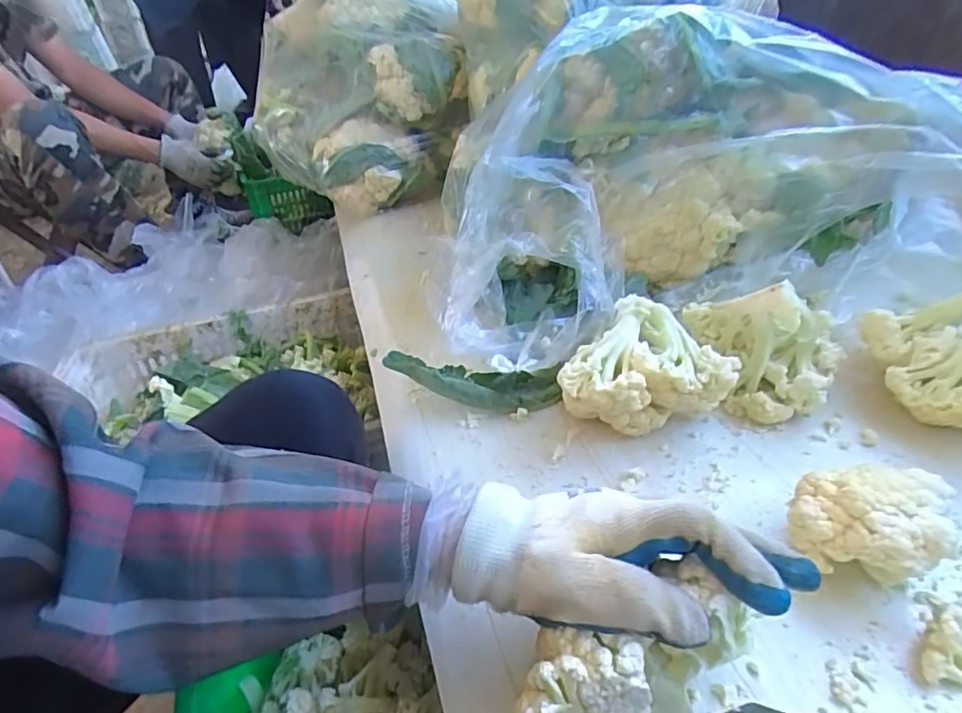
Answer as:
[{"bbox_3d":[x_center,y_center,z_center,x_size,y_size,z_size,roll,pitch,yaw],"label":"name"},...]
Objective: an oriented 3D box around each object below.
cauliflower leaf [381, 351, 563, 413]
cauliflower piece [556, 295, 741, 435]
[{"bbox_3d":[-0.008,0.022,0.522,0.164,0.039,0.034,9,34,-2],"label":"cauliflower leaf"},{"bbox_3d":[0.135,0.019,0.479,0.135,0.102,0.090,-11,34,-5],"label":"cauliflower piece"}]

